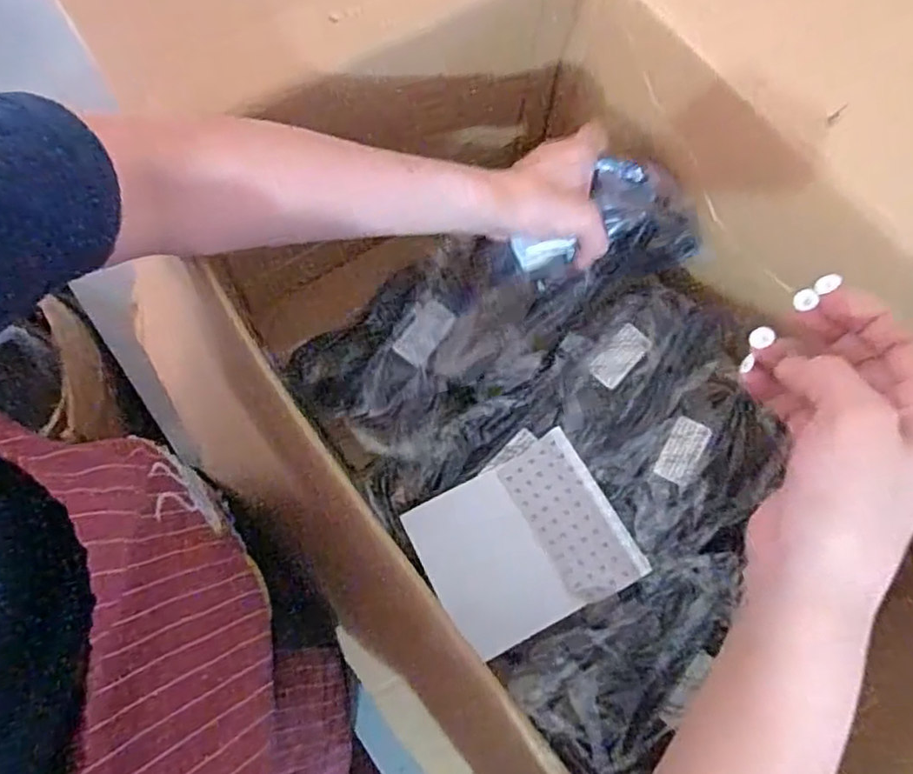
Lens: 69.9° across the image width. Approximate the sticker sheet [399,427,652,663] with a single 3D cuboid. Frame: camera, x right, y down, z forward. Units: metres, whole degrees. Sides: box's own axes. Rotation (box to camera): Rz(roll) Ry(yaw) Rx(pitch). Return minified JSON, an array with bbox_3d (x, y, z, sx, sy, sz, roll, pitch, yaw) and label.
[{"bbox_3d":[0.049,0.119,0.496,0.136,0.044,0.123,-25,72,-12],"label":"sticker sheet"}]

